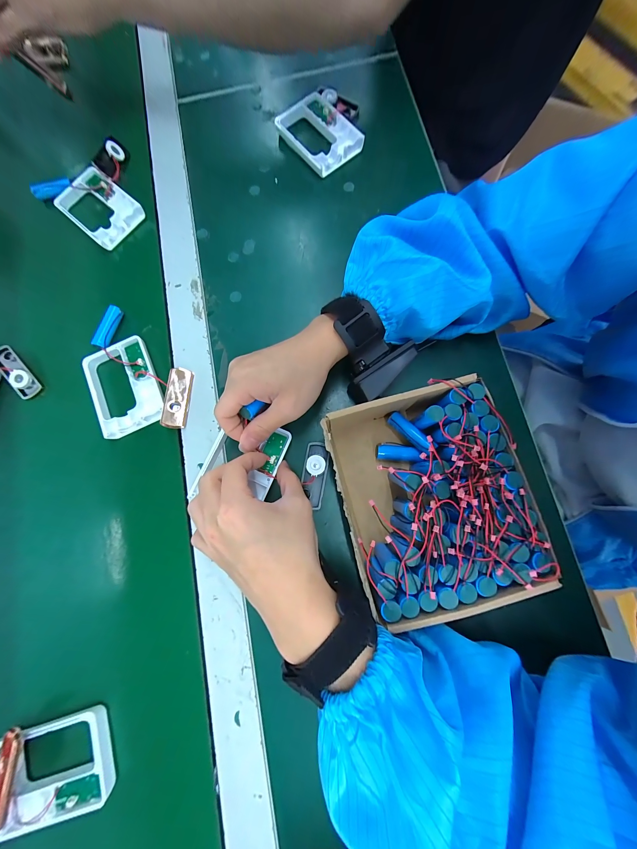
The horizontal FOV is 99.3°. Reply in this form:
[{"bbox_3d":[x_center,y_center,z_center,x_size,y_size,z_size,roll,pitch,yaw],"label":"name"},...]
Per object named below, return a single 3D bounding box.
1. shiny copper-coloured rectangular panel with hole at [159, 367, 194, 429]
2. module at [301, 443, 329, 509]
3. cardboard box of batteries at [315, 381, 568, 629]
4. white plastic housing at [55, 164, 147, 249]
[{"bbox_3d":[-0.144,-0.028,0.278,0.021,0.012,0.062,4,79,2],"label":"shiny copper-coloured rectangular panel with hole"},{"bbox_3d":[-0.004,0.048,0.260,0.023,0.004,0.060,11,79,3],"label":"module"},{"bbox_3d":[0.089,0.056,0.227,0.135,0.062,0.161,-14,79,-2],"label":"cardboard box of batteries"},{"bbox_3d":[-0.270,-0.268,0.330,0.101,0.014,0.069,41,84,9],"label":"white plastic housing"}]

